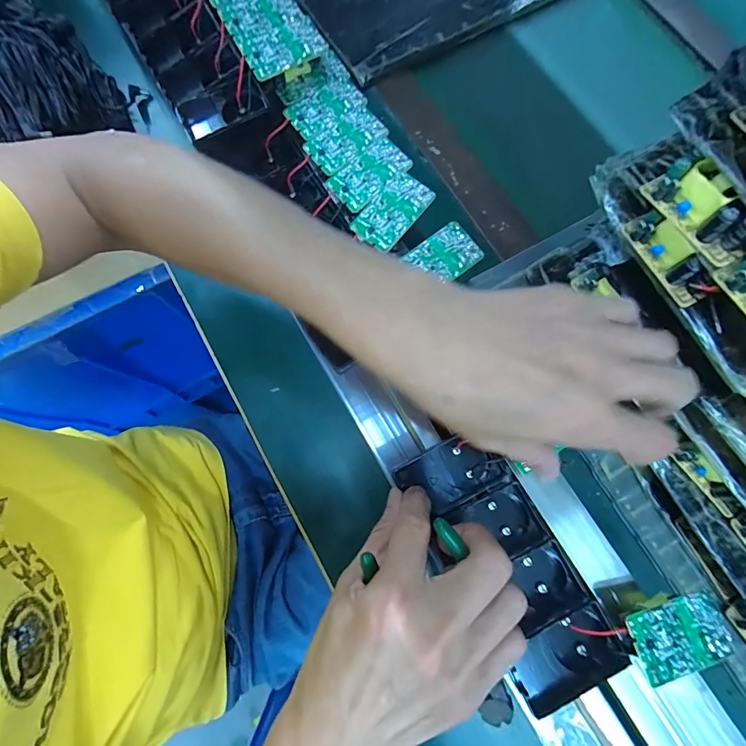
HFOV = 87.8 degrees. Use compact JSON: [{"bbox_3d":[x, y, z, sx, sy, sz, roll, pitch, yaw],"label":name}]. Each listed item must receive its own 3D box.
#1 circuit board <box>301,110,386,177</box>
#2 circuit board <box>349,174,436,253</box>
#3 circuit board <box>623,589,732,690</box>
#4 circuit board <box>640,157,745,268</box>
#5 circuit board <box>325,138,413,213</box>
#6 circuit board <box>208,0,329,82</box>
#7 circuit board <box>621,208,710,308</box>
[{"bbox_3d":[-0.021,-0.190,0.318,0.062,0.004,0.036,-34,79,-8],"label":"circuit board"},{"bbox_3d":[0.016,-0.126,0.303,0.035,0.004,0.062,41,85,7],"label":"circuit board"},{"bbox_3d":[0.183,0.156,0.231,0.060,0.012,0.036,-12,76,-3],"label":"circuit board"},{"bbox_3d":[0.182,-0.089,0.212,0.020,0.024,0.061,-24,77,-6],"label":"circuit board"},{"bbox_3d":[-0.003,-0.159,0.310,0.064,0.004,0.037,-40,79,-9],"label":"circuit board"},{"bbox_3d":[-0.096,-0.304,0.322,0.065,0.019,0.121,-32,79,-6],"label":"circuit board"},{"bbox_3d":[0.181,-0.071,0.235,0.015,0.022,0.061,-30,78,-7],"label":"circuit board"}]

